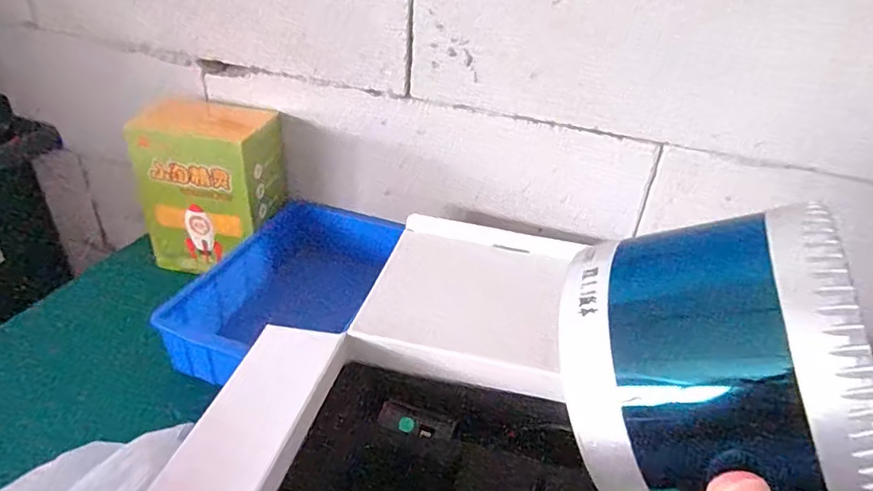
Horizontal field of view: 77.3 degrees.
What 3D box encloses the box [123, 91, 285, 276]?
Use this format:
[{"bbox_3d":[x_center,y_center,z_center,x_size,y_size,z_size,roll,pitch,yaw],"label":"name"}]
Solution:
[{"bbox_3d":[-0.296,-0.085,0.751,0.162,0.196,0.133,7,33,5],"label":"box"}]

